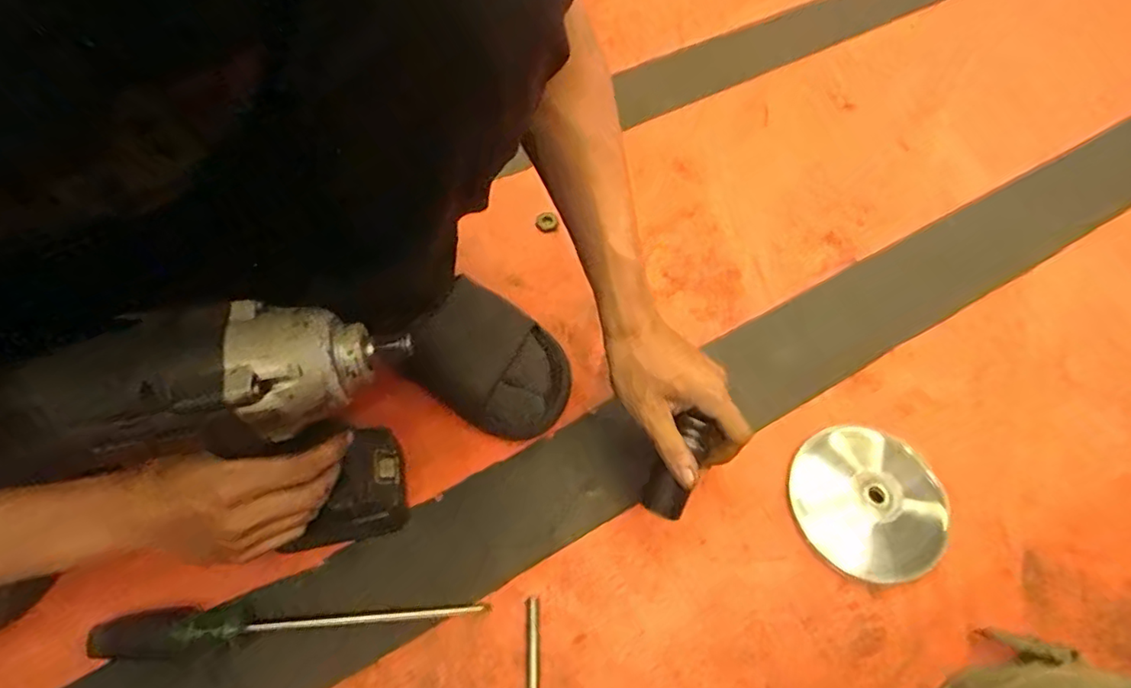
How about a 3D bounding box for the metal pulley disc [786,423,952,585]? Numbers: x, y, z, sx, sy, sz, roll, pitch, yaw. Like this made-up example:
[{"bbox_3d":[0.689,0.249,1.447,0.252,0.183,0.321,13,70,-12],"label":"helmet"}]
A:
[{"bbox_3d":[0.264,0.135,0.507,0.128,0.020,0.130,0,61,-1],"label":"metal pulley disc"}]

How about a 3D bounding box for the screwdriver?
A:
[{"bbox_3d":[-0.208,0.212,0.455,0.279,0.039,0.031,-6,61,-5],"label":"screwdriver"}]

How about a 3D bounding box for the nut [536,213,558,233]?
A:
[{"bbox_3d":[-0.022,-0.139,0.667,0.024,0.006,0.024,0,61,-1],"label":"nut"}]

